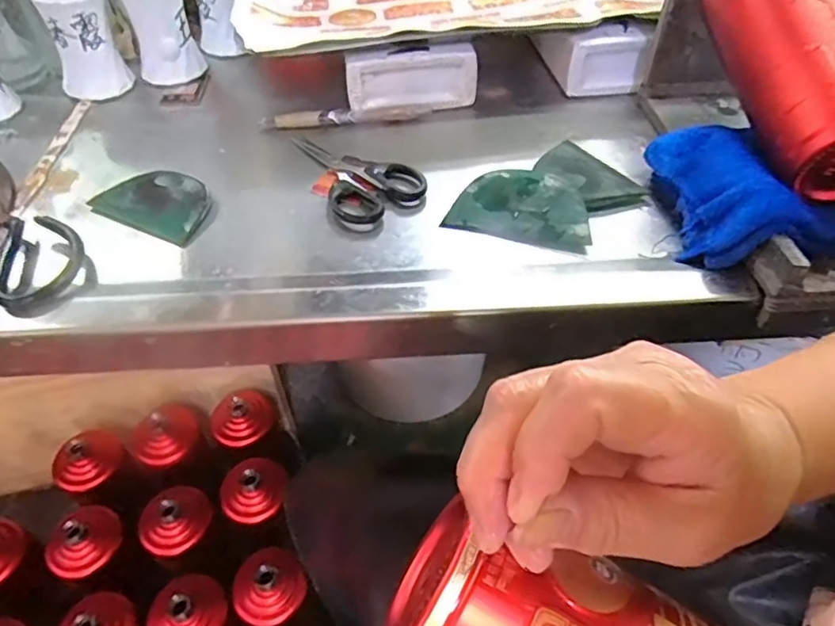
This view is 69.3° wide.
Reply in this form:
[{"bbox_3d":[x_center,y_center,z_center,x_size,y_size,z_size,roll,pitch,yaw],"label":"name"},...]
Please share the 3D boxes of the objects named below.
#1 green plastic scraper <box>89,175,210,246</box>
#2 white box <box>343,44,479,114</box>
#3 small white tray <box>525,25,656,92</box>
[{"bbox_3d":[-0.187,-0.081,0.436,0.084,0.012,0.053,22,54,17],"label":"green plastic scraper"},{"bbox_3d":[-0.005,-0.197,0.506,0.107,0.049,0.018,-4,51,-4],"label":"white box"},{"bbox_3d":[0.164,-0.217,0.521,0.064,0.049,0.021,-2,51,-2],"label":"small white tray"}]

